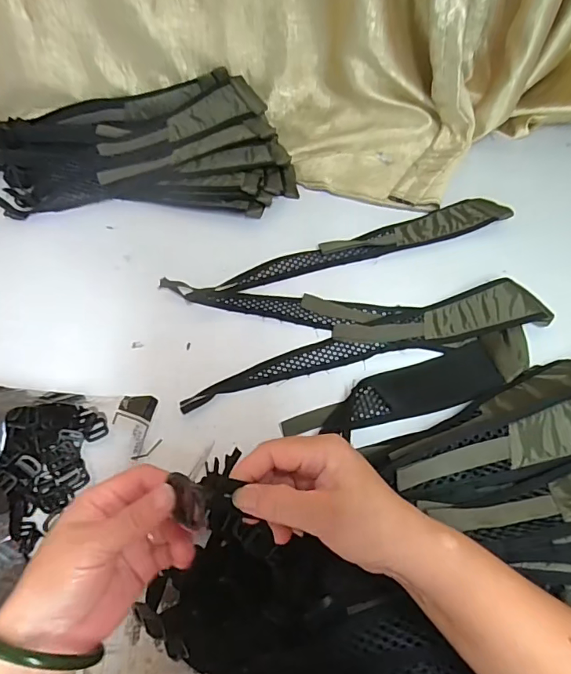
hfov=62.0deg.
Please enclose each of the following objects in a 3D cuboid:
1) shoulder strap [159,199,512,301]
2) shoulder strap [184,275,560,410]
[{"bbox_3d":[0.086,-0.136,0.716,0.528,0.020,0.067,-16,55,-10],"label":"shoulder strap"},{"bbox_3d":[0.104,0.003,0.615,0.469,0.023,0.072,-13,55,-7],"label":"shoulder strap"}]

